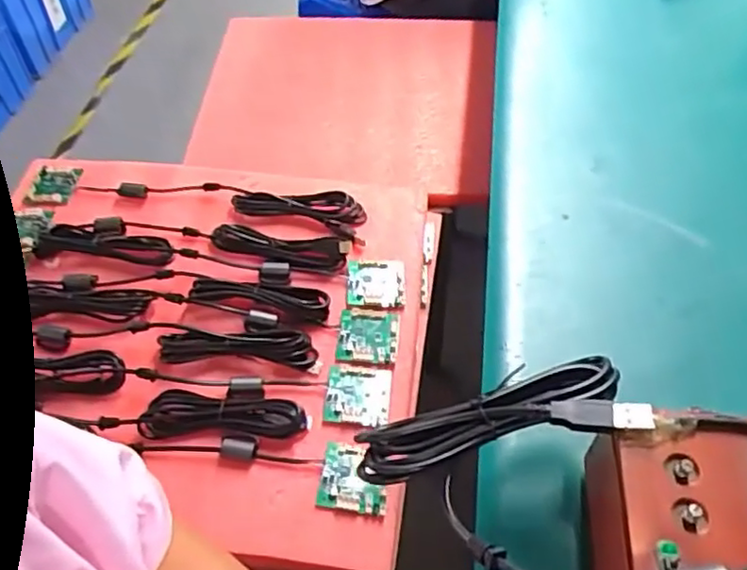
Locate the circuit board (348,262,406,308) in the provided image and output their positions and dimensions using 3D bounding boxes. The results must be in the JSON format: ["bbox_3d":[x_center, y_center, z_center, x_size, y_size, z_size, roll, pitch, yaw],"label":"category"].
[{"bbox_3d":[0.003,-0.001,0.682,0.060,0.011,0.055,-1,52,1],"label":"circuit board"}]

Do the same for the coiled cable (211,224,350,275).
[{"bbox_3d":[-0.101,-0.042,0.700,0.150,0.018,0.047,8,53,9],"label":"coiled cable"}]

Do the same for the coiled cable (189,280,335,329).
[{"bbox_3d":[-0.113,0.012,0.658,0.138,0.020,0.036,7,53,8],"label":"coiled cable"}]

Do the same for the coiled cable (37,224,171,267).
[{"bbox_3d":[-0.290,-0.048,0.702,0.152,0.026,0.038,5,52,7],"label":"coiled cable"}]

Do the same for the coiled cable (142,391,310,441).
[{"bbox_3d":[-0.135,0.117,0.584,0.143,0.019,0.041,0,52,2],"label":"coiled cable"}]

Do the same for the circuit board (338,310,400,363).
[{"bbox_3d":[-0.005,0.052,0.648,0.059,0.008,0.055,1,52,3],"label":"circuit board"}]

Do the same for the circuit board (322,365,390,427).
[{"bbox_3d":[-0.014,0.105,0.611,0.061,0.007,0.058,3,52,5],"label":"circuit board"}]

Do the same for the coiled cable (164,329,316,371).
[{"bbox_3d":[-0.131,0.059,0.629,0.148,0.024,0.041,0,52,2],"label":"coiled cable"}]

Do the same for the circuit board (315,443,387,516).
[{"bbox_3d":[-0.017,0.167,0.562,0.058,0.010,0.056,5,52,6],"label":"circuit board"}]

